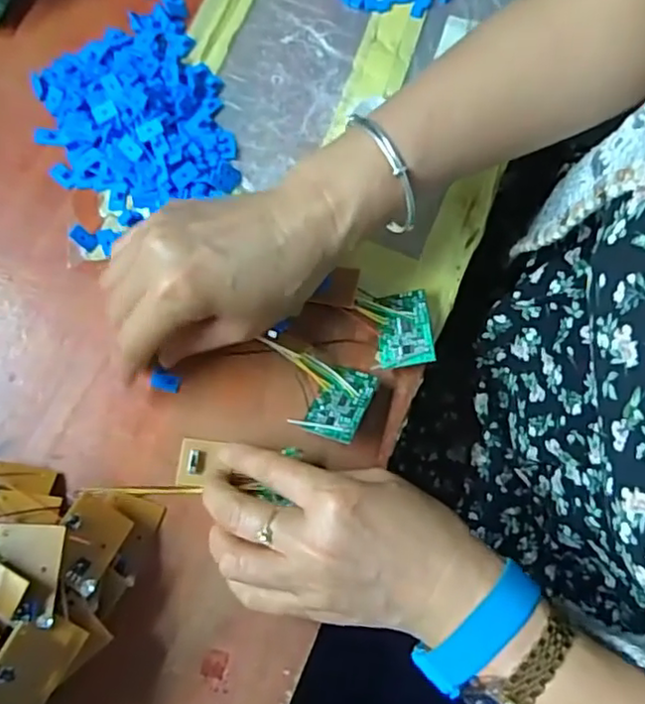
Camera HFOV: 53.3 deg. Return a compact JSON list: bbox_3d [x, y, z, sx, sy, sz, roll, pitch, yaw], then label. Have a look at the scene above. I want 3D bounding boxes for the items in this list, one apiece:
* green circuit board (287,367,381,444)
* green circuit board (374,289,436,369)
[{"bbox_3d":[0.008,0.027,0.352,0.033,0.004,0.044,16,61,21],"label":"green circuit board"},{"bbox_3d":[0.045,-0.013,0.364,0.031,0.004,0.043,-9,73,6],"label":"green circuit board"}]

